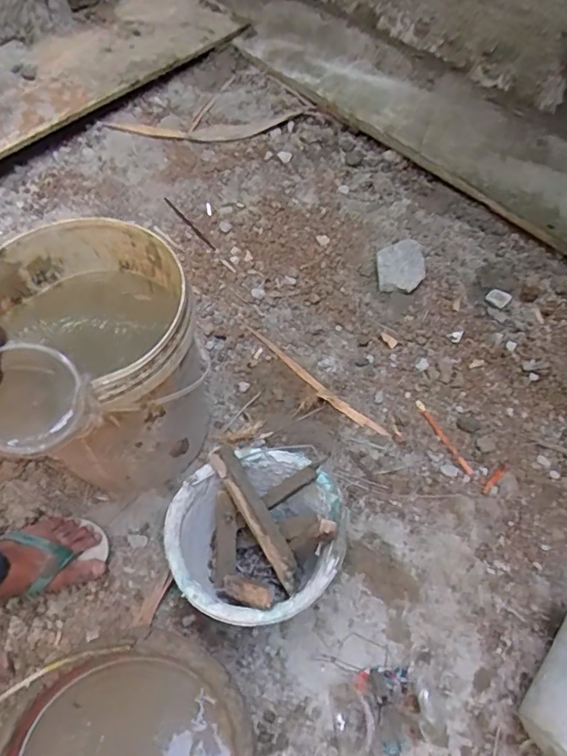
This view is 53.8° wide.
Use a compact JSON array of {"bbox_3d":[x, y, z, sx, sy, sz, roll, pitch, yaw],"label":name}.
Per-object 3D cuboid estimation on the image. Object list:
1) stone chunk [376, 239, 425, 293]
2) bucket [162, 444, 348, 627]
[{"bbox_3d":[0.269,-0.254,1.275,0.106,0.046,0.120,0,58,-2],"label":"stone chunk"},{"bbox_3d":[-0.041,0.251,0.859,0.239,0.201,0.252,1,58,-2],"label":"bucket"}]

